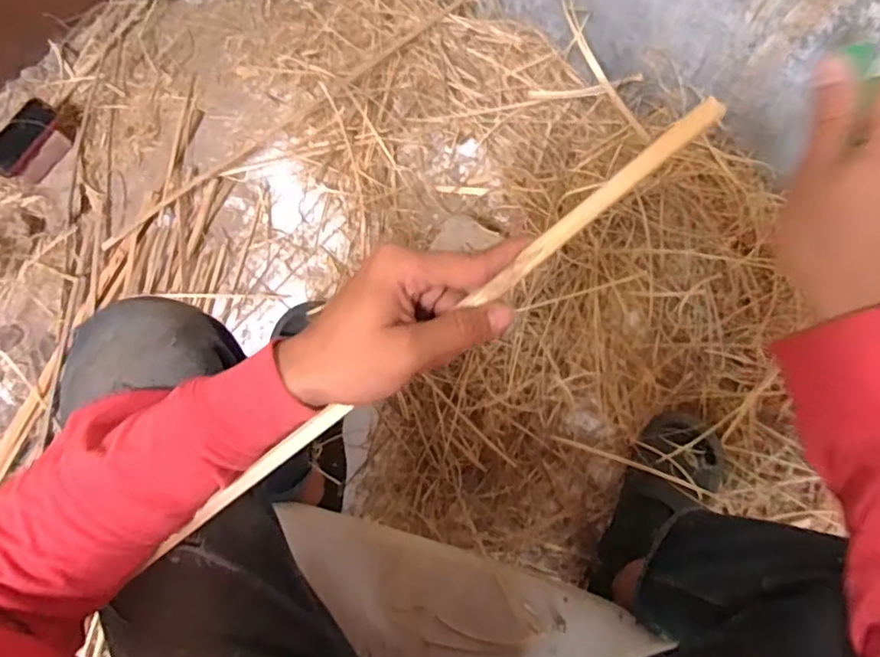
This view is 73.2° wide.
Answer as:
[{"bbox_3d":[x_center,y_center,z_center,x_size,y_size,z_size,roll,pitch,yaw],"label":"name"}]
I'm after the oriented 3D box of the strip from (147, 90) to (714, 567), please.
[{"bbox_3d":[-0.010,0.009,0.341,0.392,0.008,0.013,-39,79,12],"label":"strip"}]

